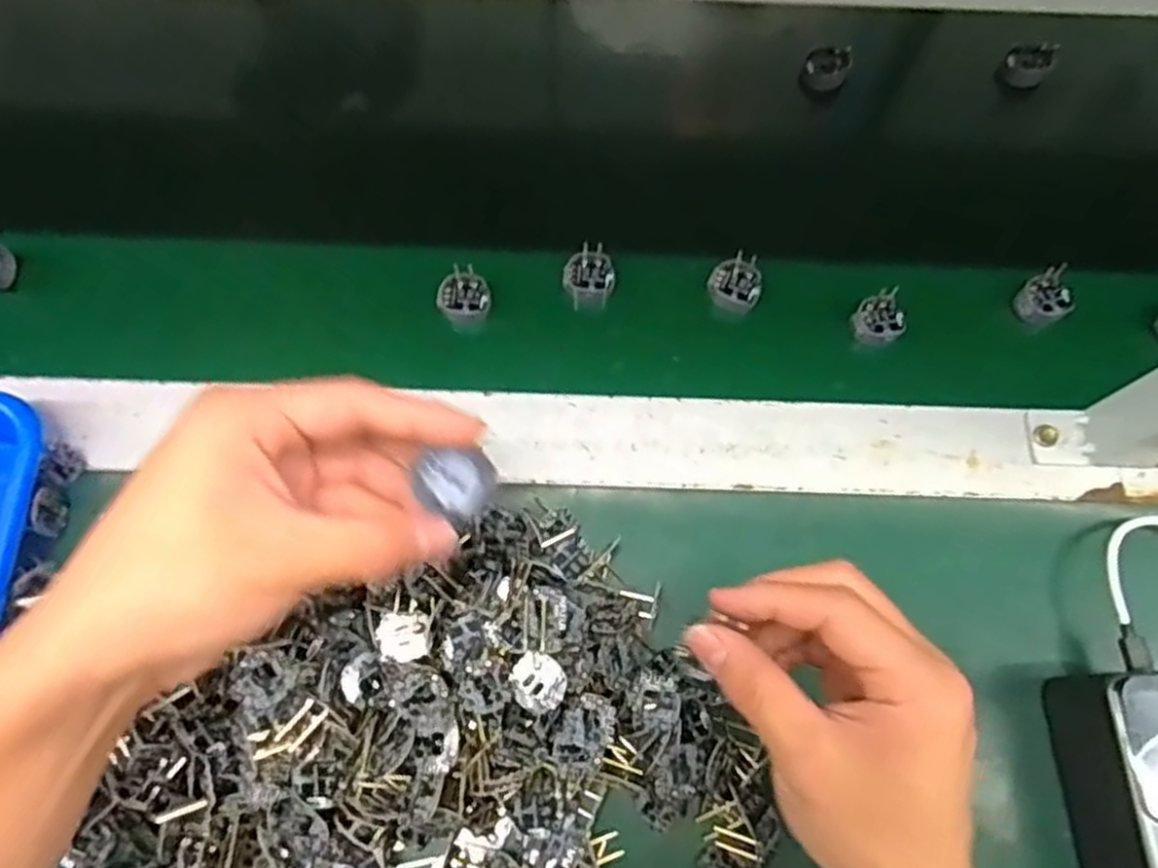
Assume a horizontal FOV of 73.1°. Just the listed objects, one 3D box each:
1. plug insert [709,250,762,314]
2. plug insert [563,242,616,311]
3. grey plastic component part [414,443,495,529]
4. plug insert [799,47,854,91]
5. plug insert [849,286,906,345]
[{"bbox_3d":[0.089,-0.086,0.445,0.028,0.023,0.027,17,72,5],"label":"plug insert"},{"bbox_3d":[0.006,-0.090,0.446,0.028,0.020,0.029,-2,71,-1],"label":"plug insert"},{"bbox_3d":[-0.044,0.016,0.276,0.026,0.008,0.026,0,71,0],"label":"grey plastic component part"},{"bbox_3d":[0.157,-0.232,0.494,0.028,0.021,0.023,22,72,7],"label":"plug insert"},{"bbox_3d":[0.169,-0.064,0.438,0.027,0.025,0.029,0,71,0],"label":"plug insert"}]

